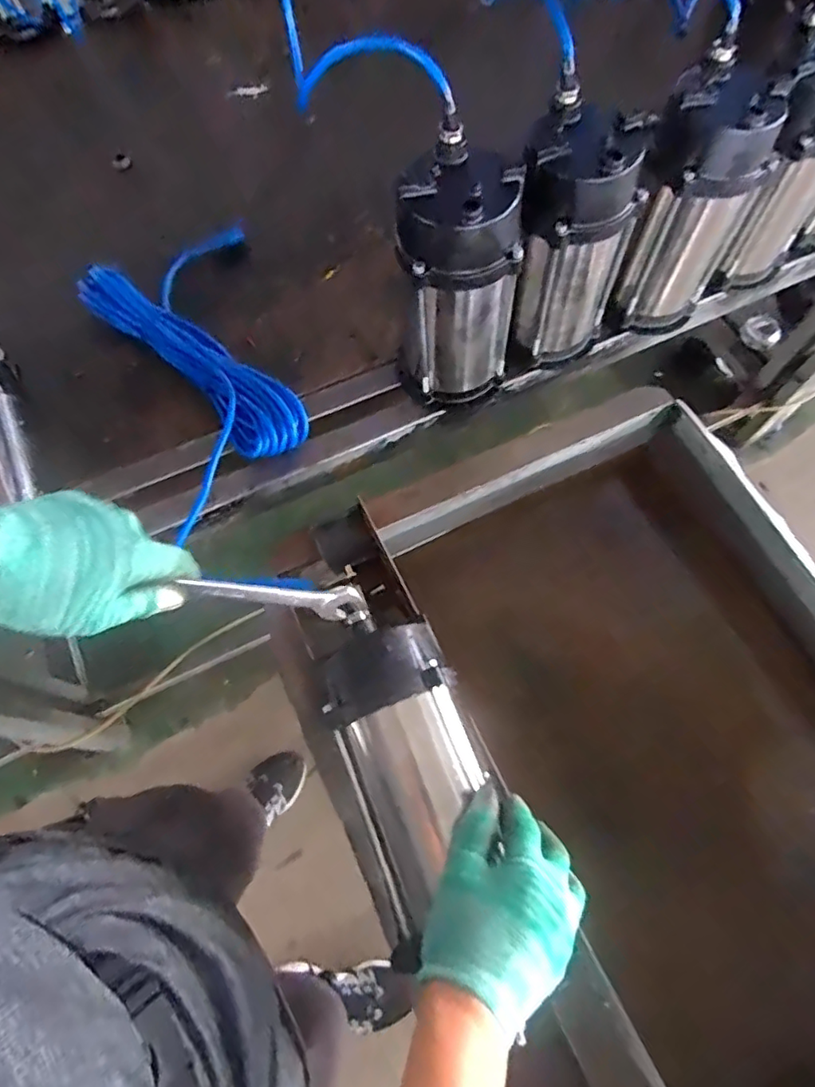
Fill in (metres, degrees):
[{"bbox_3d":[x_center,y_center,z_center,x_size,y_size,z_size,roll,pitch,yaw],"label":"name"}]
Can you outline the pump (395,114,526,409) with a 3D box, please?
[{"bbox_3d":[0.051,-0.272,0.644,0.120,0.268,0.111,-11,68,-5],"label":"pump"}]

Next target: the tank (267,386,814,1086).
[{"bbox_3d":[0.250,0.254,0.685,0.608,0.251,0.749,-24,70,-10],"label":"tank"}]

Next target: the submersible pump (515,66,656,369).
[{"bbox_3d":[0.180,-0.326,0.661,0.130,0.252,0.113,22,69,9],"label":"submersible pump"}]

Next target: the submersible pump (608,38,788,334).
[{"bbox_3d":[0.321,-0.379,0.683,0.124,0.251,0.114,22,69,9],"label":"submersible pump"}]

